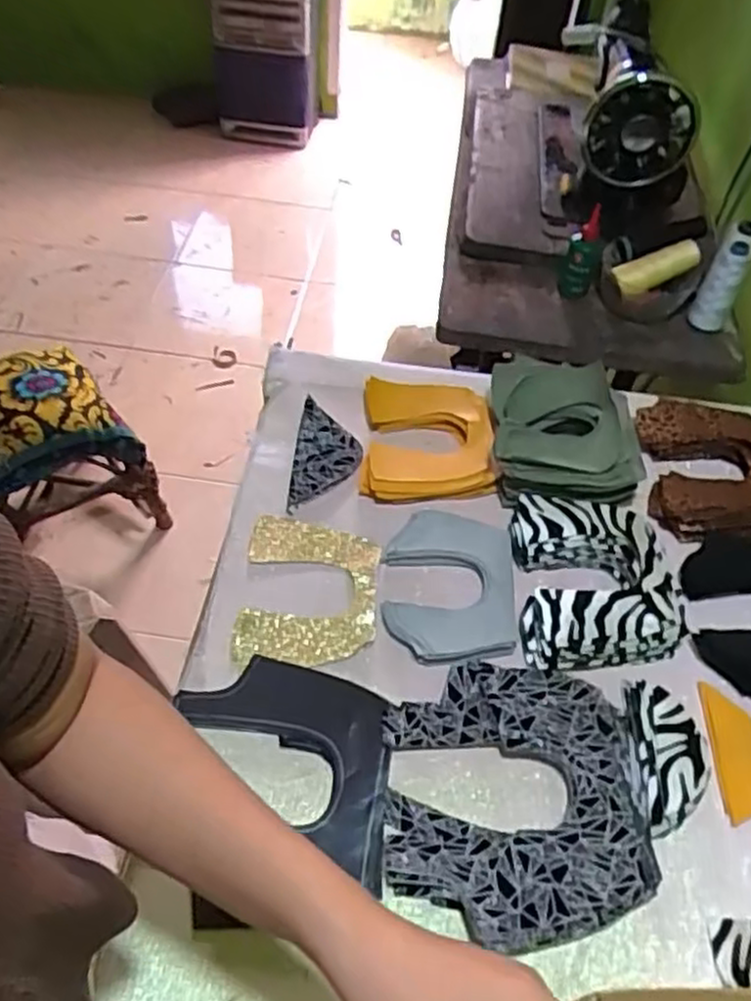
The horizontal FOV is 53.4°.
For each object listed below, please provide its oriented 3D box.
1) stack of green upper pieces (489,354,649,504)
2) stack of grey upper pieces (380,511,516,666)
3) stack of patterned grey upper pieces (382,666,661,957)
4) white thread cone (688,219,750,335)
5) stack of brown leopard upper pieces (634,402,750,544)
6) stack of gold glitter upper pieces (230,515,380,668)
[{"bbox_3d":[0.192,-0.068,0.774,0.146,0.075,0.168,3,51,-3],"label":"stack of green upper pieces"},{"bbox_3d":[0.067,0.074,0.673,0.115,0.017,0.145,2,51,-3],"label":"stack of grey upper pieces"},{"bbox_3d":[0.103,0.218,0.558,0.185,0.023,0.197,3,51,-3],"label":"stack of patterned grey upper pieces"},{"bbox_3d":[0.436,-0.273,0.936,0.046,0.121,0.045,34,56,21],"label":"white thread cone"},{"bbox_3d":[0.351,-0.038,0.785,0.139,0.035,0.168,-2,52,-7],"label":"stack of brown leopard upper pieces"},{"bbox_3d":[-0.060,0.078,0.682,0.120,0.008,0.148,5,51,-1],"label":"stack of gold glitter upper pieces"}]

